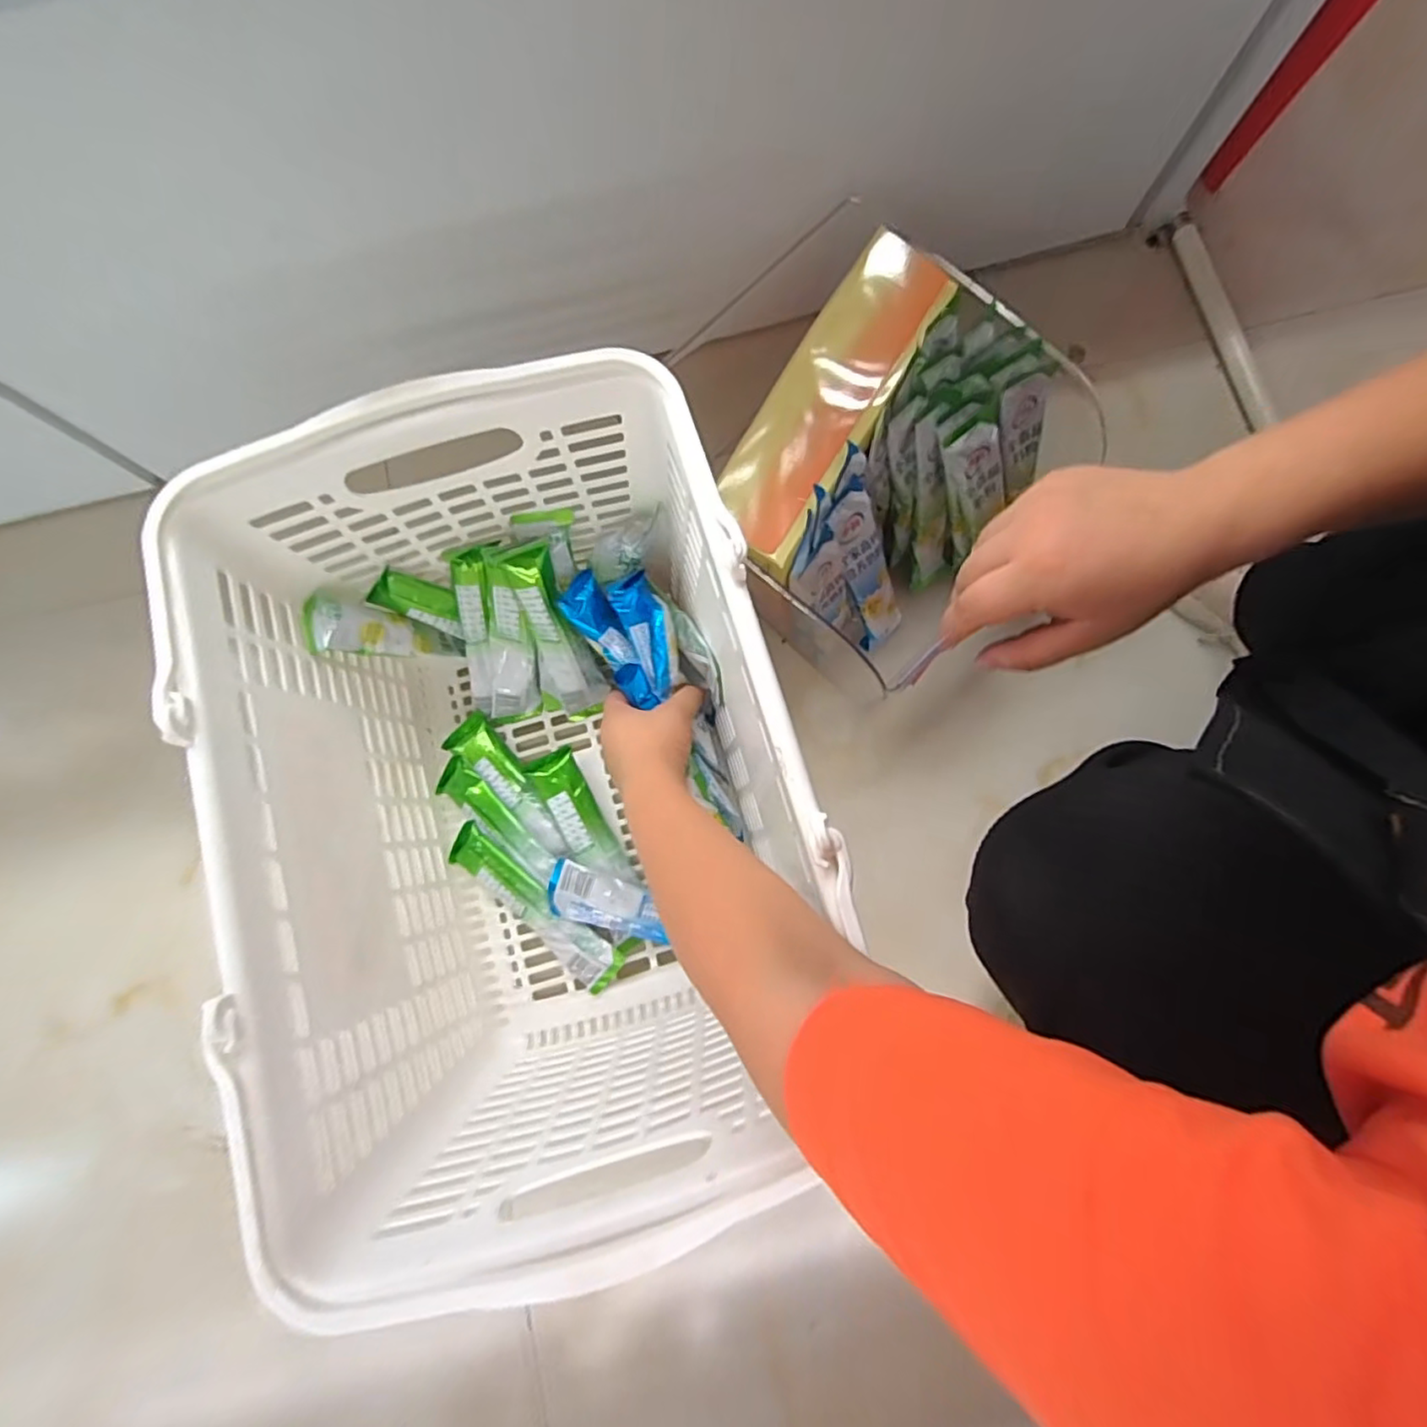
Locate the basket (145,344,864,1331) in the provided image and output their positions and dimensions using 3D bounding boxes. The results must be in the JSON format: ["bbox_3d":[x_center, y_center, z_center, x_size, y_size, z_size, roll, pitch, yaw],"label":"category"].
[{"bbox_3d":[-0.110,0.049,0.436,0.305,0.229,0.434,-16,80,-2],"label":"basket"}]

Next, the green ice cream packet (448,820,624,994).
[{"bbox_3d":[-0.142,0.153,0.510,0.164,0.014,0.041,39,108,7],"label":"green ice cream packet"}]

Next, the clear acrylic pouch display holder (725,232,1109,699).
[{"bbox_3d":[0.130,-0.174,0.509,0.184,0.158,0.254,27,81,6],"label":"clear acrylic pouch display holder"}]

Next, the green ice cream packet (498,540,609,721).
[{"bbox_3d":[-0.124,-0.058,0.511,0.047,0.157,0.022,-13,43,-1],"label":"green ice cream packet"}]

